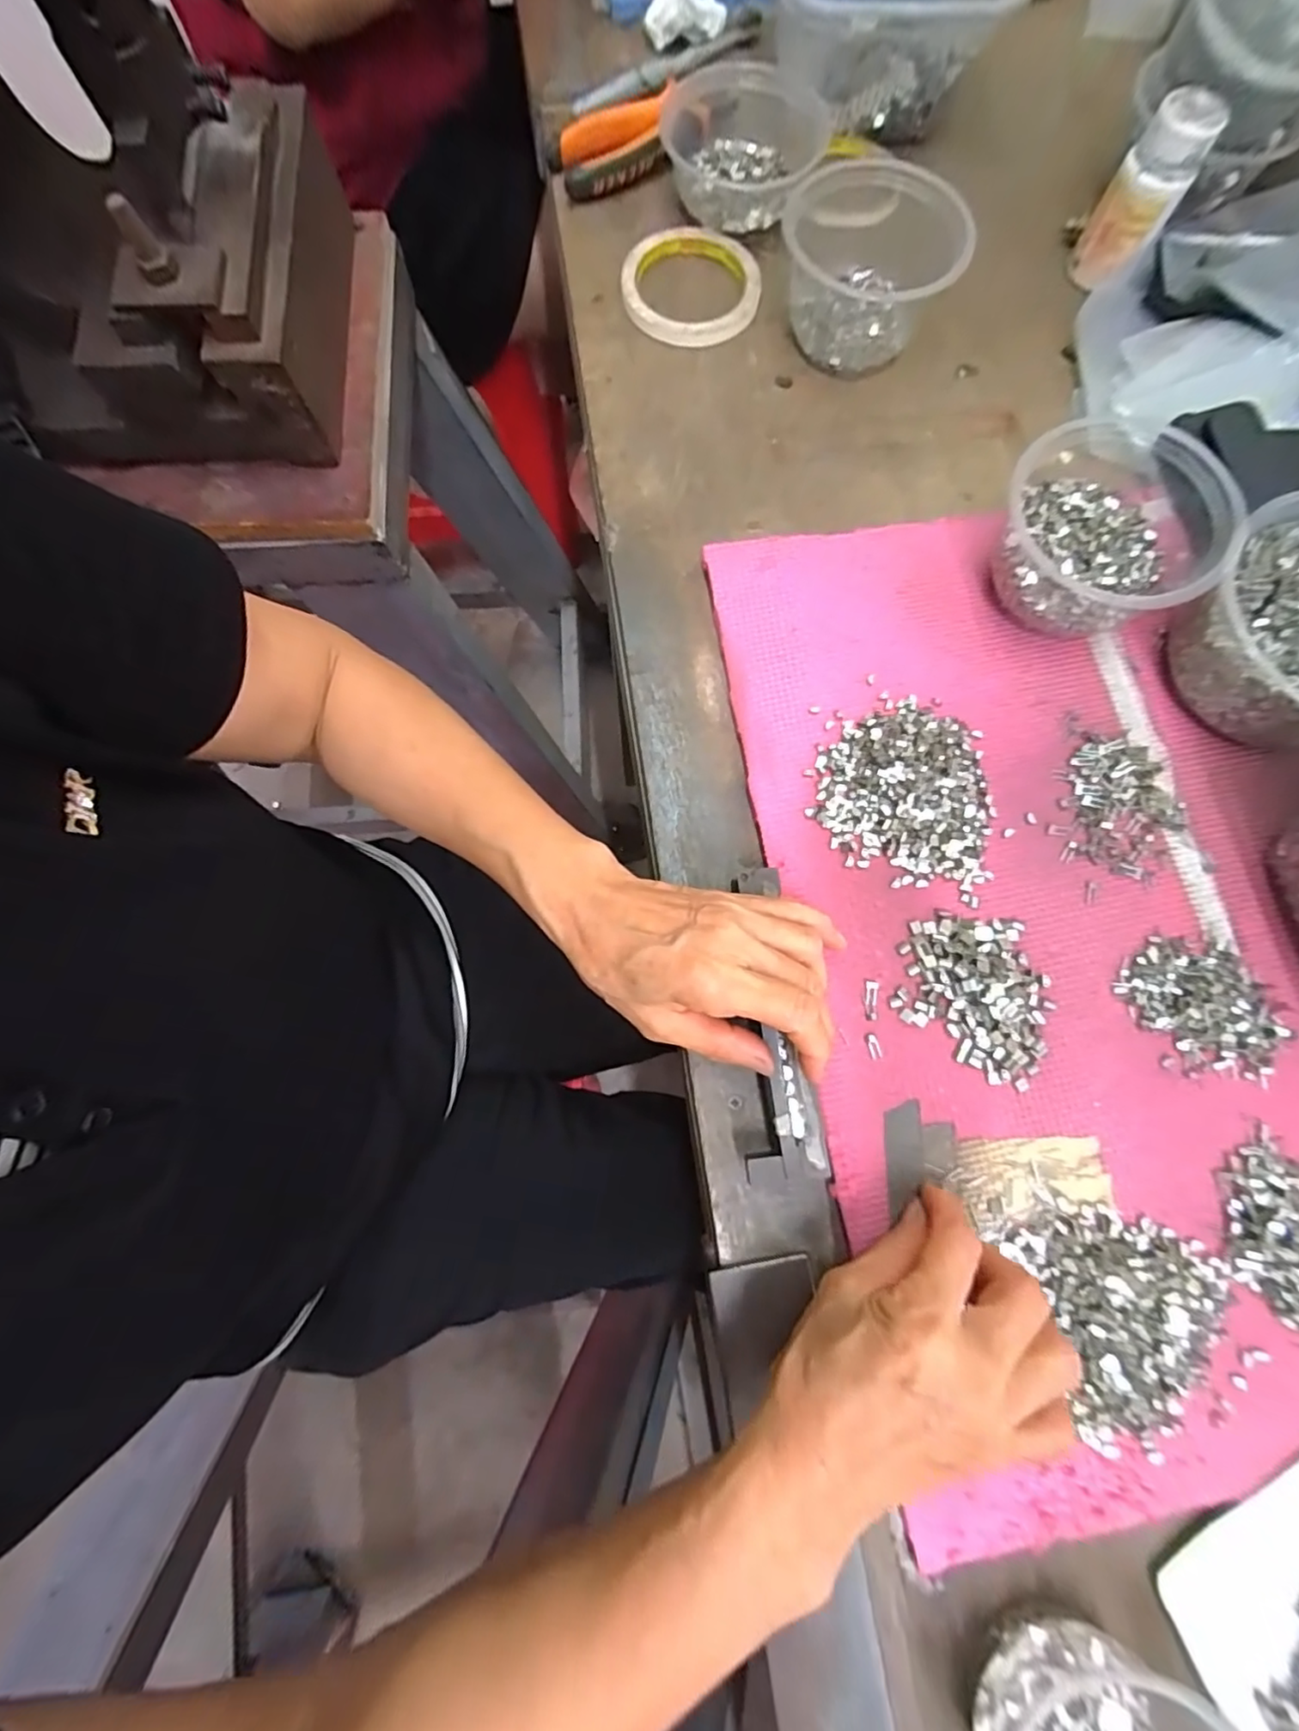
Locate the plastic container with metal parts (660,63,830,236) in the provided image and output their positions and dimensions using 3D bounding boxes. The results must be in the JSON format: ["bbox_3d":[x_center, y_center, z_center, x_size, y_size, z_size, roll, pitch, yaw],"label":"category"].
[{"bbox_3d":[0.066,-0.522,0.444,0.119,0.043,0.112,12,78,2],"label":"plastic container with metal parts"}]

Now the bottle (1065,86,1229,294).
[{"bbox_3d":[0.327,-0.446,0.403,0.046,0.074,0.048,30,79,6],"label":"bottle"}]

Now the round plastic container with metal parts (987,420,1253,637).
[{"bbox_3d":[0.261,-0.197,0.350,0.109,0.066,0.125,30,79,6],"label":"round plastic container with metal parts"}]

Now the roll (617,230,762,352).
[{"bbox_3d":[0.031,-0.416,0.434,0.096,0.013,0.093,0,78,-1],"label":"roll"}]

